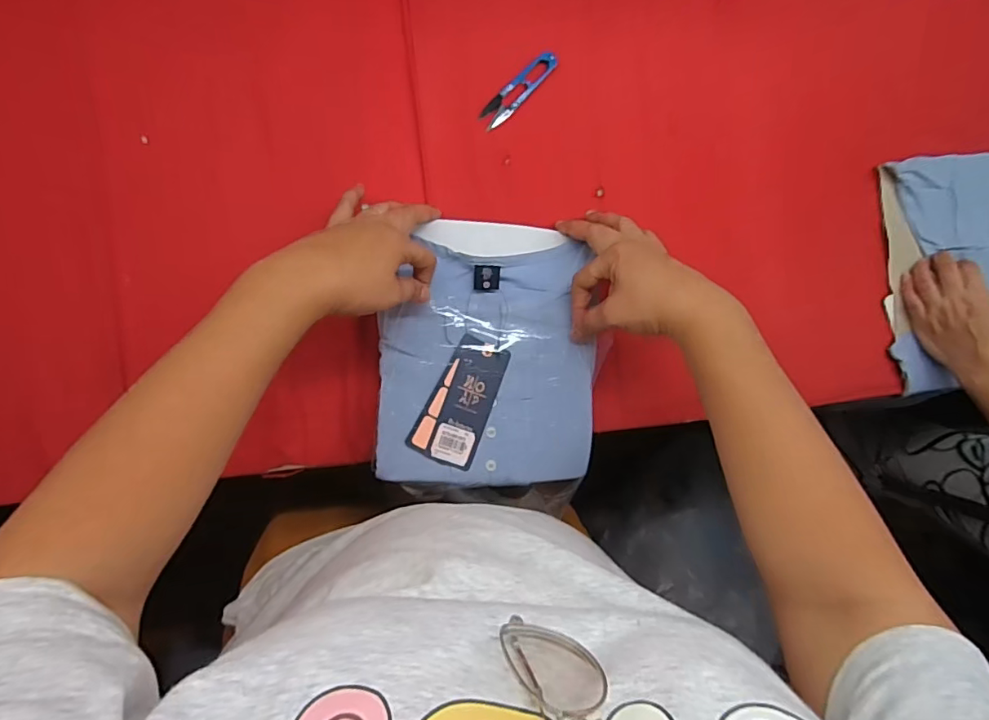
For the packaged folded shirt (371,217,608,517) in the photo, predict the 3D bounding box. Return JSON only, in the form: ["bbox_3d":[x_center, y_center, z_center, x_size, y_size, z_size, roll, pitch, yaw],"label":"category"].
[{"bbox_3d":[-0.004,0.001,0.522,0.205,0.048,0.277,4,90,-9],"label":"packaged folded shirt"}]

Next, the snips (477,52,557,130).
[{"bbox_3d":[0.026,-0.280,0.545,0.024,0.007,0.099,43,83,-4],"label":"snips"}]

